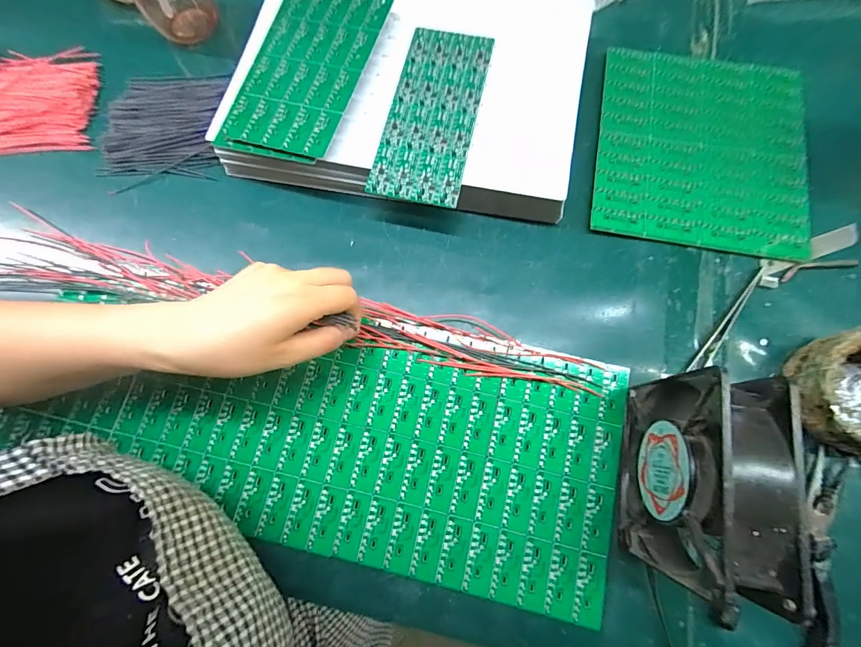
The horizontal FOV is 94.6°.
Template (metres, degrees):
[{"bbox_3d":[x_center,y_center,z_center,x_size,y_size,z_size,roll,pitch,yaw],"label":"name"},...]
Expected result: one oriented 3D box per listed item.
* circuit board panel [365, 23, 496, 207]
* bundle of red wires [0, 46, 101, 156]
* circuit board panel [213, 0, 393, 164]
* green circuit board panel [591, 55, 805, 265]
[{"bbox_3d":[0.003,-0.195,0.366,0.080,0.005,0.186,12,77,5],"label":"circuit board panel"},{"bbox_3d":[-0.418,-0.233,0.416,0.125,0.011,0.122,-5,76,1],"label":"bundle of red wires"},{"bbox_3d":[-0.116,-0.237,0.368,0.106,0.011,0.189,17,77,6],"label":"circuit board panel"},{"bbox_3d":[0.261,-0.170,0.384,0.192,0.005,0.210,10,76,4],"label":"green circuit board panel"}]

